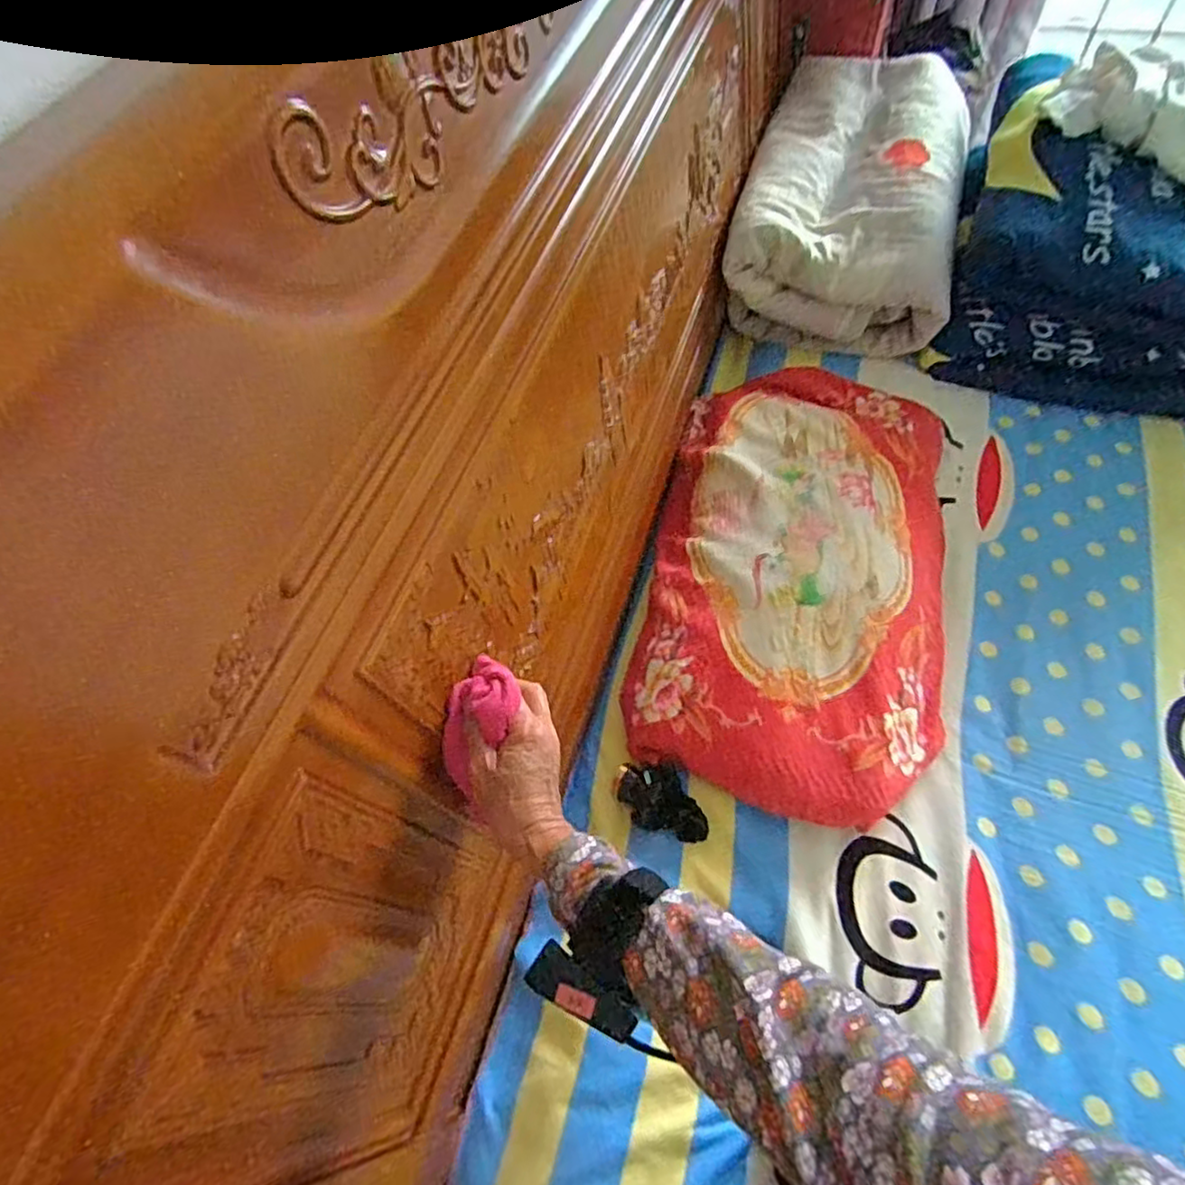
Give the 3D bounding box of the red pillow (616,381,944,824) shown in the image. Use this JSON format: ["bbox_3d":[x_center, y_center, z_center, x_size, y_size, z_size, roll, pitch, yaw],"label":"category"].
[{"bbox_3d":[0.283,-0.059,0.864,0.365,0.086,0.658,10,62,12],"label":"red pillow"}]

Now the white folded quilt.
[{"bbox_3d":[0.441,-0.676,1.128,0.335,0.178,0.548,11,62,12],"label":"white folded quilt"}]

